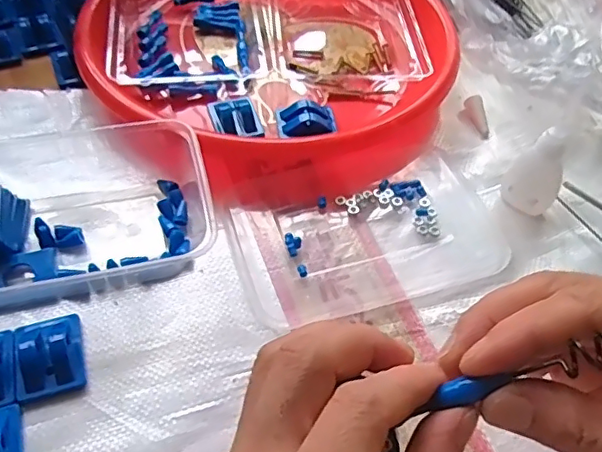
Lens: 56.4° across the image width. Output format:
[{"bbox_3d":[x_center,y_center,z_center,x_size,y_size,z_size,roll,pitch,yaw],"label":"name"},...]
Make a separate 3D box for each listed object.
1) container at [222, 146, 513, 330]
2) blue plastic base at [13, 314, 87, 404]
[{"bbox_3d":[0.044,0.007,0.363,0.170,0.012,0.098,-13,53,-14],"label":"container"},{"bbox_3d":[-0.134,0.069,0.300,0.032,0.014,0.043,-13,53,-14],"label":"blue plastic base"}]

